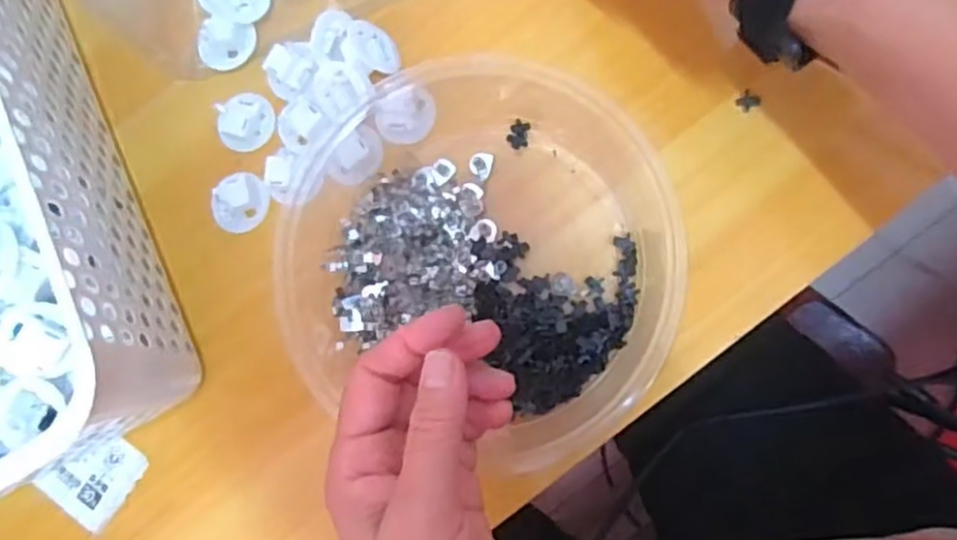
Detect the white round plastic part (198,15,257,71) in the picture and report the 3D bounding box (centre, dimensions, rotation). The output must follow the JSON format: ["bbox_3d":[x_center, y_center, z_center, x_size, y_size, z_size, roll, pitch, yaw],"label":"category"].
[{"bbox_3d":[-0.137,-0.123,0.390,0.028,0.009,0.028,-11,126,-15],"label":"white round plastic part"}]

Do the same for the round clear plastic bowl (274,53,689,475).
[{"bbox_3d":[-0.001,-0.009,0.344,0.180,0.048,0.204,-9,82,6],"label":"round clear plastic bowl"}]

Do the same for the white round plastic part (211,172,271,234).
[{"bbox_3d":[-0.128,-0.036,0.383,0.029,0.006,0.031,-1,83,7],"label":"white round plastic part"}]

